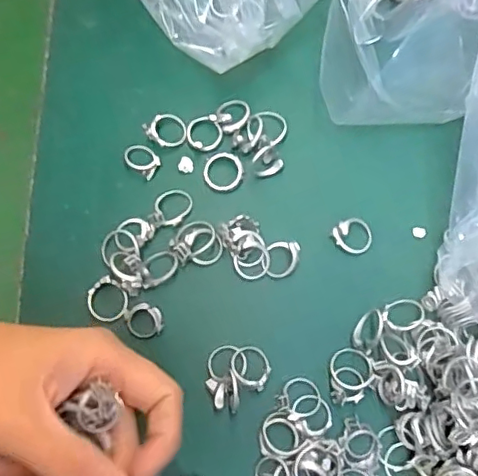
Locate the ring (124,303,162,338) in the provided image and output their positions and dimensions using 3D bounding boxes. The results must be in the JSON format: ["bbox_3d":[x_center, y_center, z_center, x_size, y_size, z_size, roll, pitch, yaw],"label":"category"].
[{"bbox_3d":[-0.050,0.044,0.306,0.019,0.004,0.018,1,97,9],"label":"ring"}]

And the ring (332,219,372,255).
[{"bbox_3d":[0.064,-0.001,0.321,0.021,0.006,0.020,-1,96,-11],"label":"ring"}]

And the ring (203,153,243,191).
[{"bbox_3d":[-0.009,-0.038,0.331,0.022,0.005,0.022,0,74,0],"label":"ring"}]

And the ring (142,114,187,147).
[{"bbox_3d":[-0.043,-0.063,0.337,0.024,0.008,0.020,-18,75,-5],"label":"ring"}]

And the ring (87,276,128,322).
[{"bbox_3d":[-0.070,0.034,0.310,0.022,0.010,0.021,0,88,-5],"label":"ring"}]

